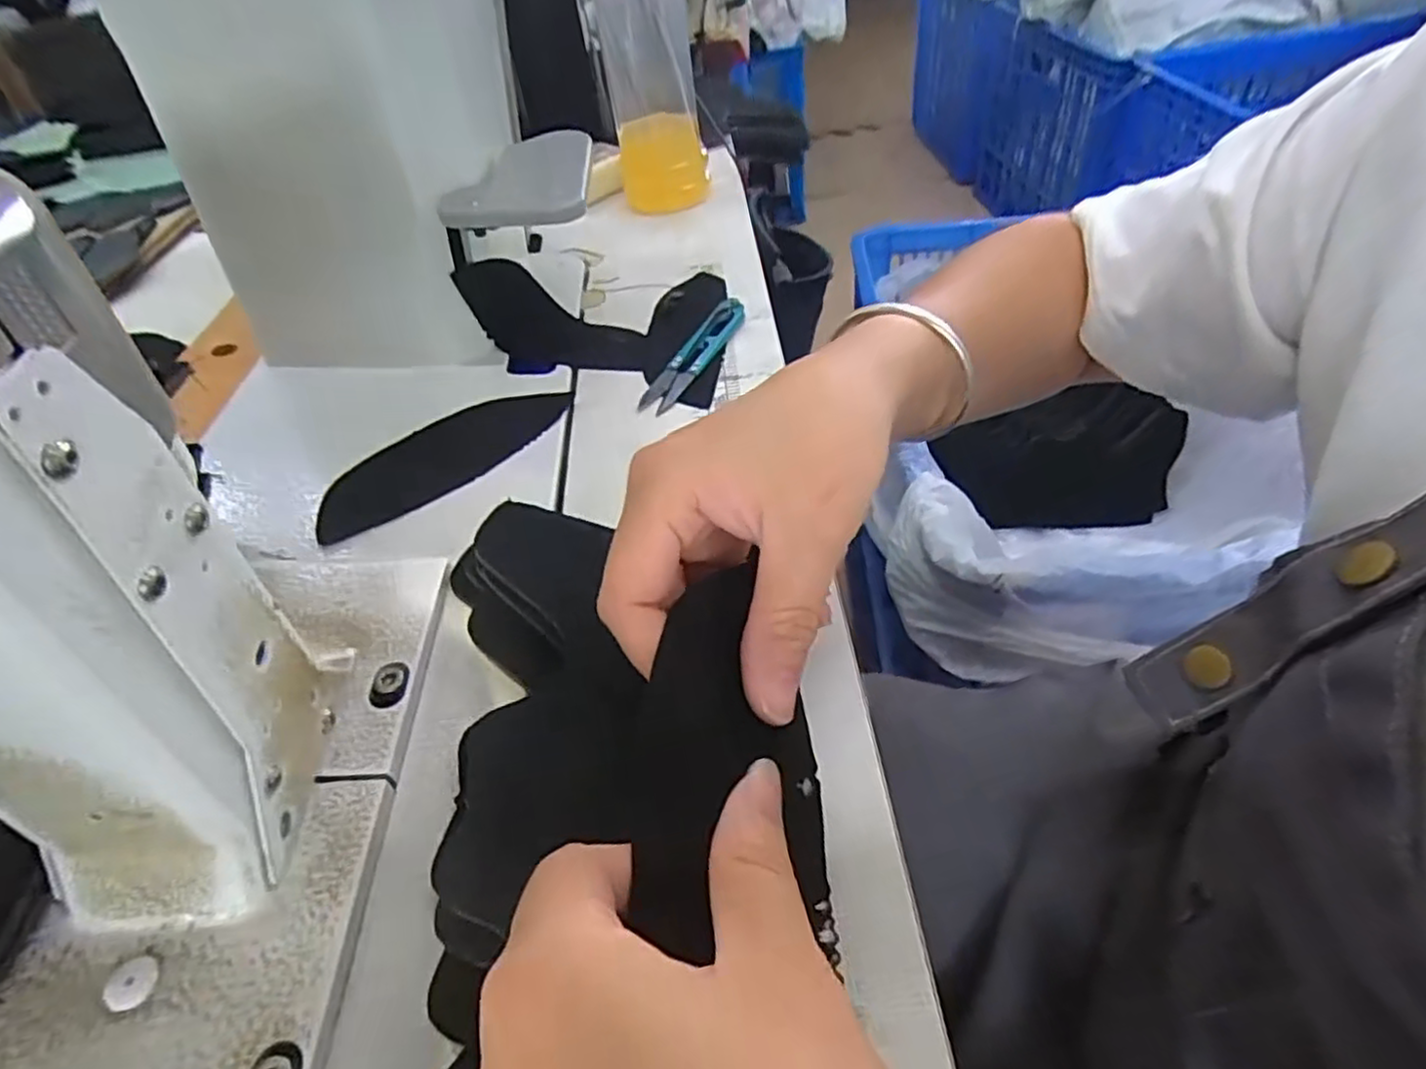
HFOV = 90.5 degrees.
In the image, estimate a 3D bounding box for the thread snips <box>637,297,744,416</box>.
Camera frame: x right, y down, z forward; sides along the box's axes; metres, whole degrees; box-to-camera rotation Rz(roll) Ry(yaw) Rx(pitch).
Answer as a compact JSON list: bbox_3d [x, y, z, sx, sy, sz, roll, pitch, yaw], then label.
[{"bbox_3d":[-0.010,-0.102,0.398,0.020,0.012,0.103,17,51,23],"label":"thread snips"}]

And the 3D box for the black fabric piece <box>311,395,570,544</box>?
[{"bbox_3d":[-0.132,-0.040,0.348,0.049,0.005,0.135,32,51,24],"label":"black fabric piece"}]

